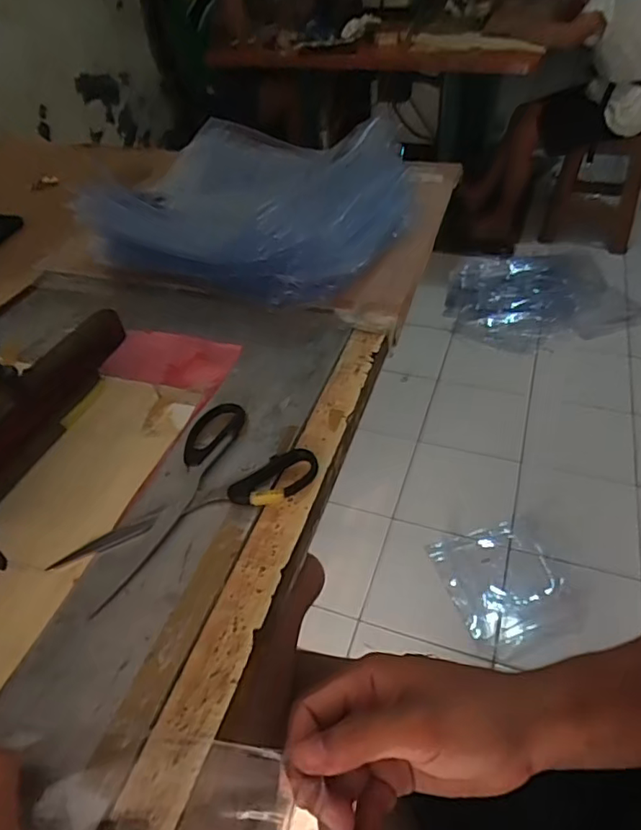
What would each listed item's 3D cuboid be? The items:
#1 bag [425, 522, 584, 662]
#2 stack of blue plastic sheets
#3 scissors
[{"bbox_3d":[0.442,0.401,1.313,0.280,0.022,0.308,-17,44,-13],"label":"bag"},{"bbox_3d":[-0.079,-0.251,0.662,0.326,0.110,0.269,19,48,24],"label":"stack of blue plastic sheets"},{"bbox_3d":[-0.099,0.062,0.406,0.117,0.007,0.177,31,54,32],"label":"scissors"}]

